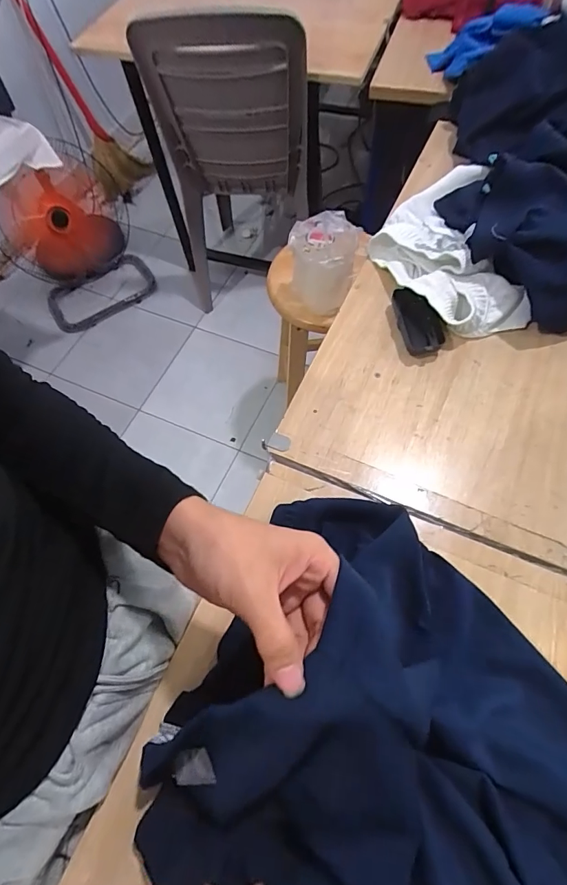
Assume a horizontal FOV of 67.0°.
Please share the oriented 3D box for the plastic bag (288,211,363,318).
[{"bbox_3d":[0.079,-0.347,0.835,0.128,0.143,0.122,10,65,8],"label":"plastic bag"}]

